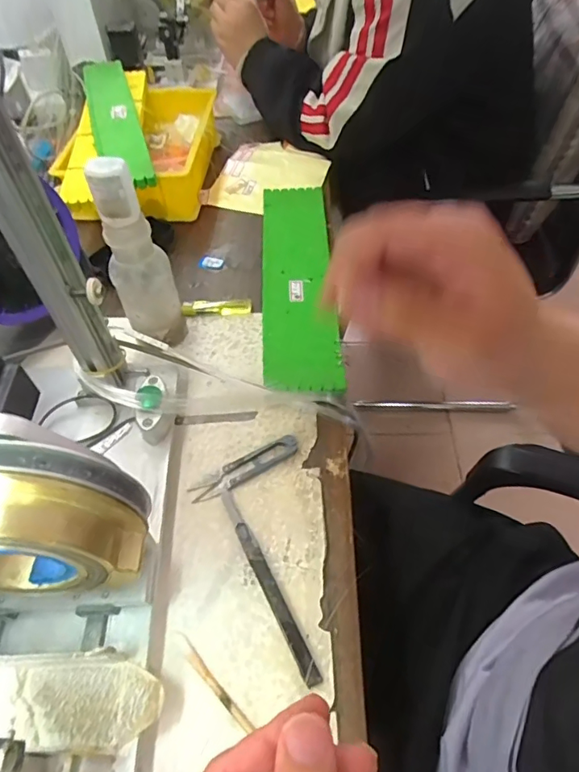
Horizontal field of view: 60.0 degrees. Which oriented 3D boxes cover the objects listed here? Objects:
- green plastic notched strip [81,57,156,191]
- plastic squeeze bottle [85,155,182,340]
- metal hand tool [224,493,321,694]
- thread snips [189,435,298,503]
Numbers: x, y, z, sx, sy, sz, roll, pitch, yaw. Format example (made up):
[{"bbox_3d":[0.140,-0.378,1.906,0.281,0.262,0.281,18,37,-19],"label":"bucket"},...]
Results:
[{"bbox_3d":[-0.225,-0.347,0.644,0.058,0.018,0.318,-15,54,-10],"label":"green plastic notched strip"},{"bbox_3d":[-0.140,-0.117,0.464,0.051,0.180,0.048,9,55,7],"label":"plastic squeeze bottle"},{"bbox_3d":[-0.019,0.147,0.384,0.012,0.011,0.158,-24,57,-15],"label":"metal hand tool"},{"bbox_3d":[-0.039,0.072,0.444,0.102,0.009,0.024,-28,59,-18],"label":"thread snips"}]

